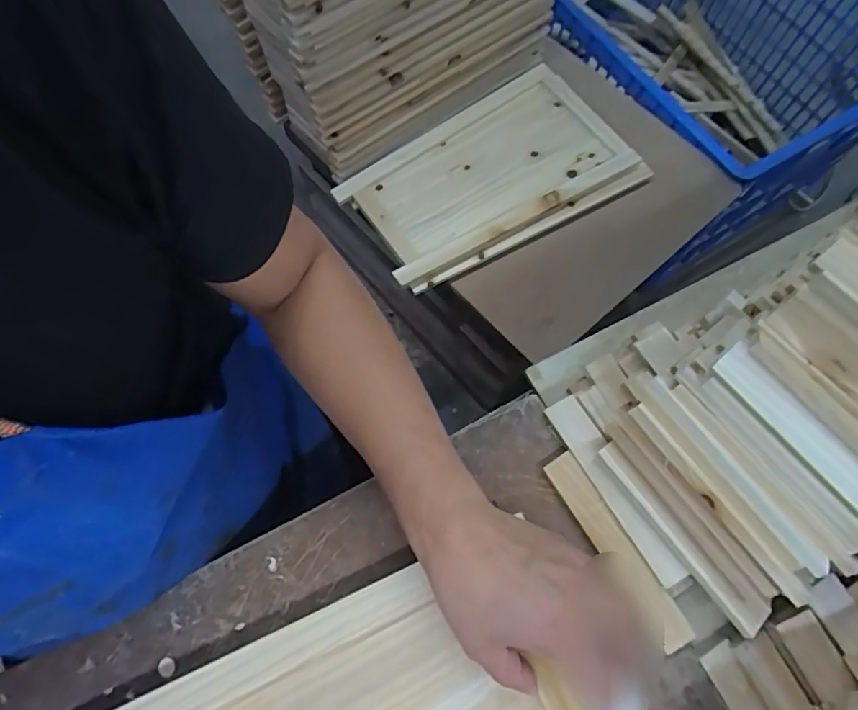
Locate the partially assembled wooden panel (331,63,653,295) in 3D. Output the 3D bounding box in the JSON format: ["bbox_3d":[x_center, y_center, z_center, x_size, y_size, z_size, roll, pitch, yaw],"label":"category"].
[{"bbox_3d":[0.100,-0.299,0.860,0.452,0.041,0.276,-32,72,-12],"label":"partially assembled wooden panel"}]

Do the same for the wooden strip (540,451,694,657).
[{"bbox_3d":[0.143,0.149,0.396,0.025,0.011,0.155,-30,72,-12],"label":"wooden strip"}]

